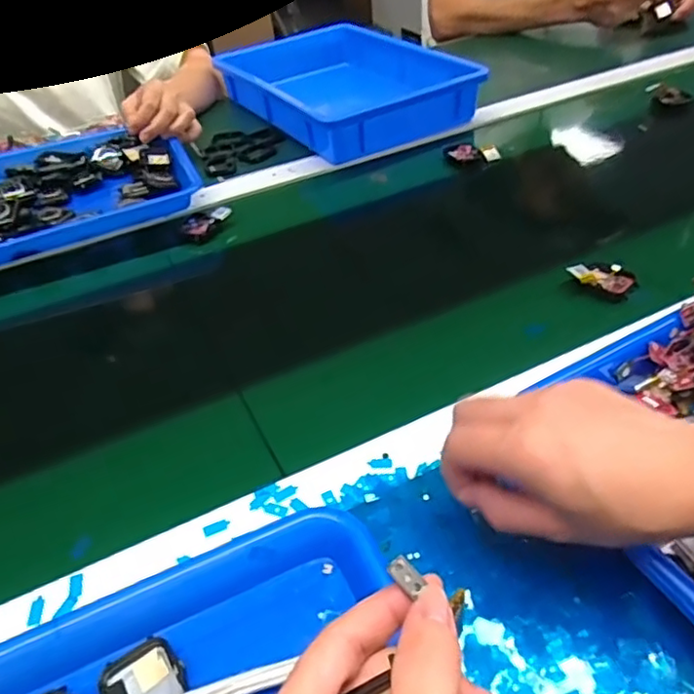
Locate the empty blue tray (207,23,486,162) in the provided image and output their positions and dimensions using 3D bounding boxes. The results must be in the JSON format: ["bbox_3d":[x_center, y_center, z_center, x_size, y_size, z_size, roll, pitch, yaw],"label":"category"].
[{"bbox_3d":[-0.006,-0.374,0.867,0.247,0.072,0.343,-26,47,-21],"label":"empty blue tray"}]

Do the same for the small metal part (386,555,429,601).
[{"bbox_3d":[0.022,0.084,0.222,0.015,0.004,0.008,45,68,7],"label":"small metal part"}]

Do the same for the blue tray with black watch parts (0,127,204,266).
[{"bbox_3d":[-0.353,-0.181,0.693,0.321,0.038,0.236,-21,45,-17],"label":"blue tray with black watch parts"}]

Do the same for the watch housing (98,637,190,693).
[{"bbox_3d":[-0.100,0.171,0.300,0.038,0.010,0.046,-25,46,-20],"label":"watch housing"}]

